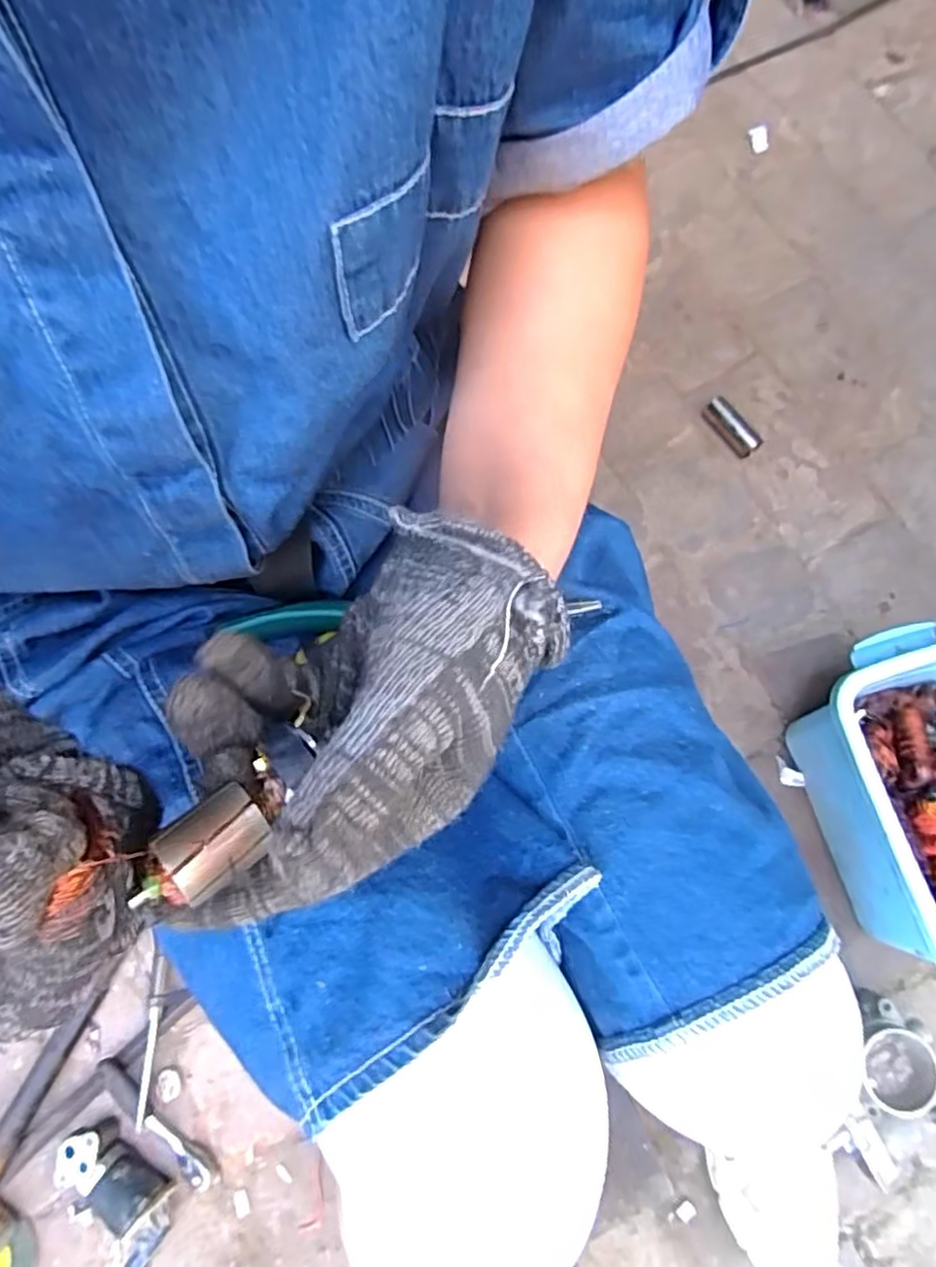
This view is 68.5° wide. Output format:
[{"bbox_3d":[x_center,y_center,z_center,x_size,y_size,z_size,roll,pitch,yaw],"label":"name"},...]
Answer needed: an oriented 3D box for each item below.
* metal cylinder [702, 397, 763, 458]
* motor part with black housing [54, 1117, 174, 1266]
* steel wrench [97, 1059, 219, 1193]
[{"bbox_3d":[0.309,-0.243,0.811,0.031,0.026,0.080,-33,76,-7],"label":"metal cylinder"},{"bbox_3d":[-0.316,0.499,0.615,0.126,0.048,0.067,43,80,12],"label":"motor part with black housing"},{"bbox_3d":[-0.291,0.458,0.639,0.148,0.031,0.025,42,79,12],"label":"steel wrench"}]

